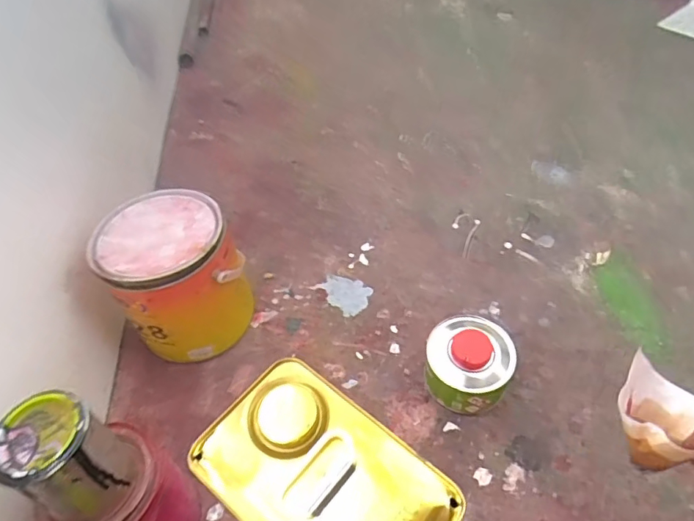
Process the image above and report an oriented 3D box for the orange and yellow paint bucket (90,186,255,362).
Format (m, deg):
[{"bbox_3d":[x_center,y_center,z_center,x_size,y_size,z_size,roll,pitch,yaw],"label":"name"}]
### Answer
[{"bbox_3d":[-0.214,0.026,0.663,0.145,0.176,0.146,-3,49,3],"label":"orange and yellow paint bucket"}]

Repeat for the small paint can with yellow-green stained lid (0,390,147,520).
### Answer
[{"bbox_3d":[-0.226,0.164,0.421,0.077,0.100,0.074,-2,51,3],"label":"small paint can with yellow-green stained lid"}]

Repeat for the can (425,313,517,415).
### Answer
[{"bbox_3d":[0.146,0.120,0.609,0.097,0.078,0.098,-3,49,3],"label":"can"}]

